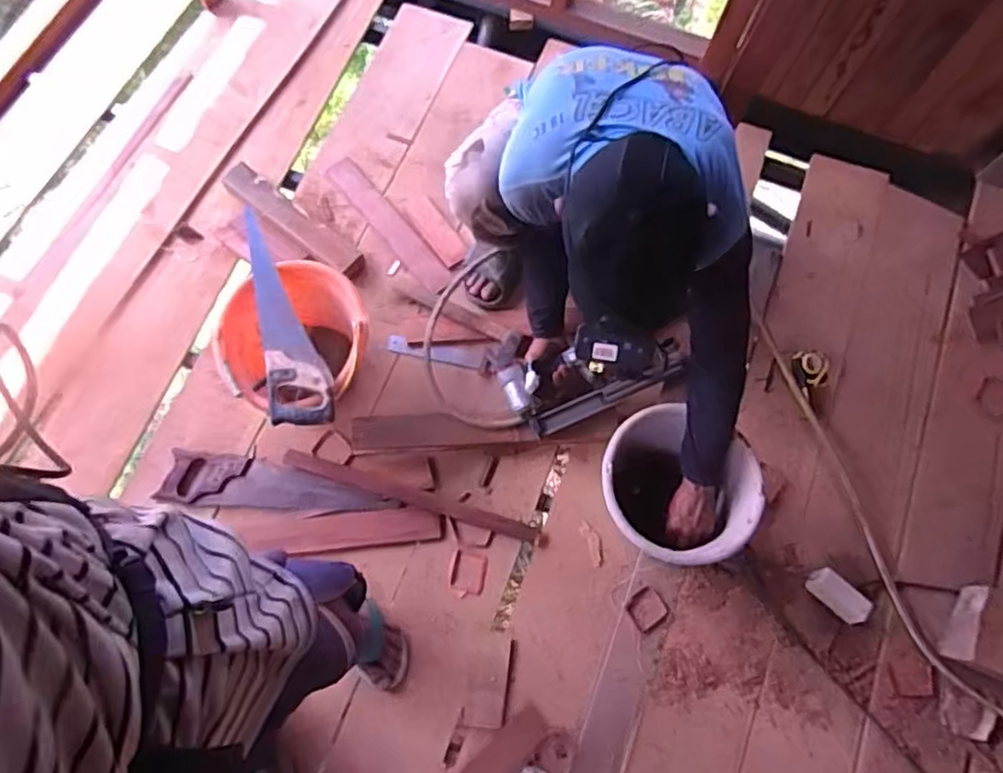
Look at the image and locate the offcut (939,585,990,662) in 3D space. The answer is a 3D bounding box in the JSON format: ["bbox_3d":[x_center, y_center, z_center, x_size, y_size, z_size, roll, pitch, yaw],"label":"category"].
[{"bbox_3d":[0.885,0.449,1.268,0.051,0.017,0.148,14,73,46],"label":"offcut"}]

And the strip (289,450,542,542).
[{"bbox_3d":[-0.190,0.230,1.372,0.531,0.023,0.036,17,73,4],"label":"strip"}]

